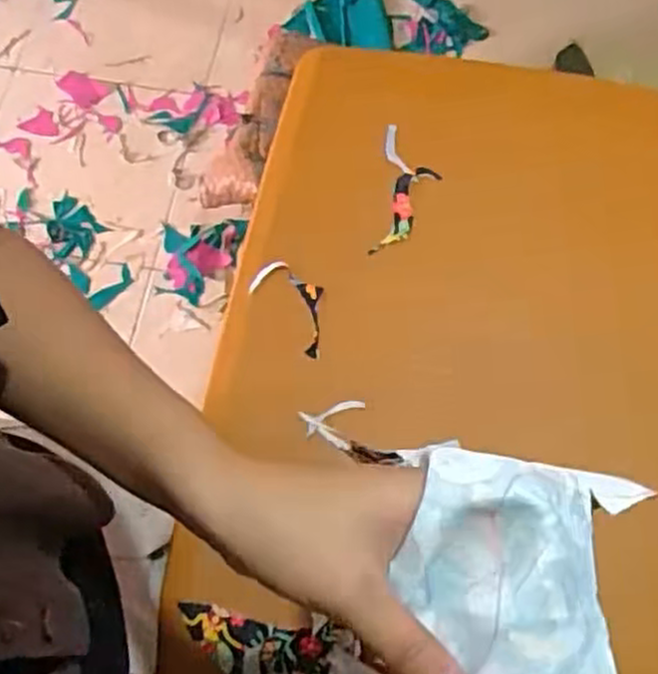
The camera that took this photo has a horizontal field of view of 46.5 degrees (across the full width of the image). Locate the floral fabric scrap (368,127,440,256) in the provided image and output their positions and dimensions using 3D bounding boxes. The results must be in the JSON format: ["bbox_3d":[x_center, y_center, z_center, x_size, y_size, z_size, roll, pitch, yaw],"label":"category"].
[{"bbox_3d":[0.066,-0.122,0.648,0.048,0.014,0.117,8,70,4],"label":"floral fabric scrap"}]

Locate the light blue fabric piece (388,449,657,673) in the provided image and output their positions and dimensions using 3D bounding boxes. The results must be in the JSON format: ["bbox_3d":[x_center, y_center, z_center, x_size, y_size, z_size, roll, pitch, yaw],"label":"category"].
[{"bbox_3d":[0.066,0.092,0.270,0.082,0.024,0.100,15,71,6],"label":"light blue fabric piece"}]

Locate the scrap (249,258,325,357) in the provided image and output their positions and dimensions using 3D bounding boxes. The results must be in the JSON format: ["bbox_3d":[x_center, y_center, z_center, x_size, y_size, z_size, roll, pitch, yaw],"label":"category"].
[{"bbox_3d":[-0.024,-0.026,0.612,0.044,0.015,0.083,-40,74,-13],"label":"scrap"}]

